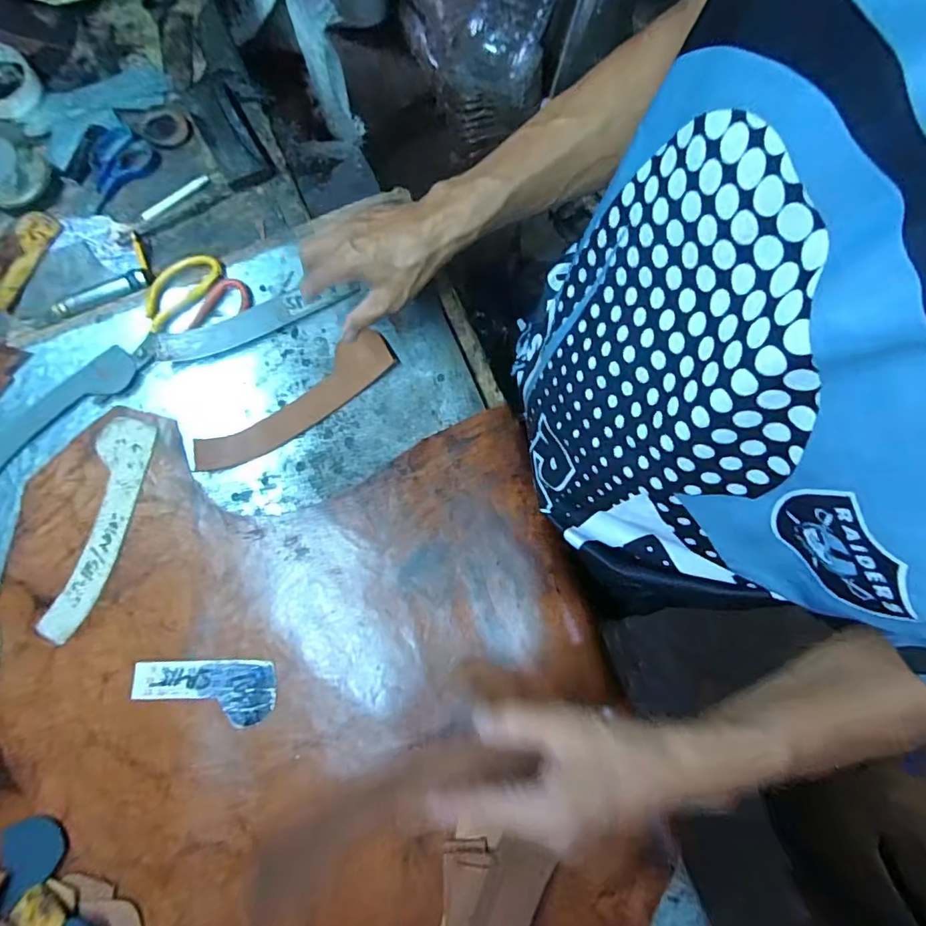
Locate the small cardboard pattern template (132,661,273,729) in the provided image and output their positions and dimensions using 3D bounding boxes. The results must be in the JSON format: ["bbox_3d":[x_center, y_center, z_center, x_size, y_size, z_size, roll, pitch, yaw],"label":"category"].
[{"bbox_3d":[-0.224,0.198,0.440,0.121,0.004,0.051,0,75,1],"label":"small cardboard pattern template"}]

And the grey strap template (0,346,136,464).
[{"bbox_3d":[-0.414,-0.050,0.502,0.192,0.010,0.059,-38,78,-8],"label":"grey strap template"}]

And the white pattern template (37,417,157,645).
[{"bbox_3d":[-0.344,0.057,0.479,0.051,0.004,0.208,9,76,3],"label":"white pattern template"}]

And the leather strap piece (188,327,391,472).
[{"bbox_3d":[-0.164,-0.058,0.498,0.208,0.014,0.051,-35,78,-6],"label":"leather strap piece"}]

